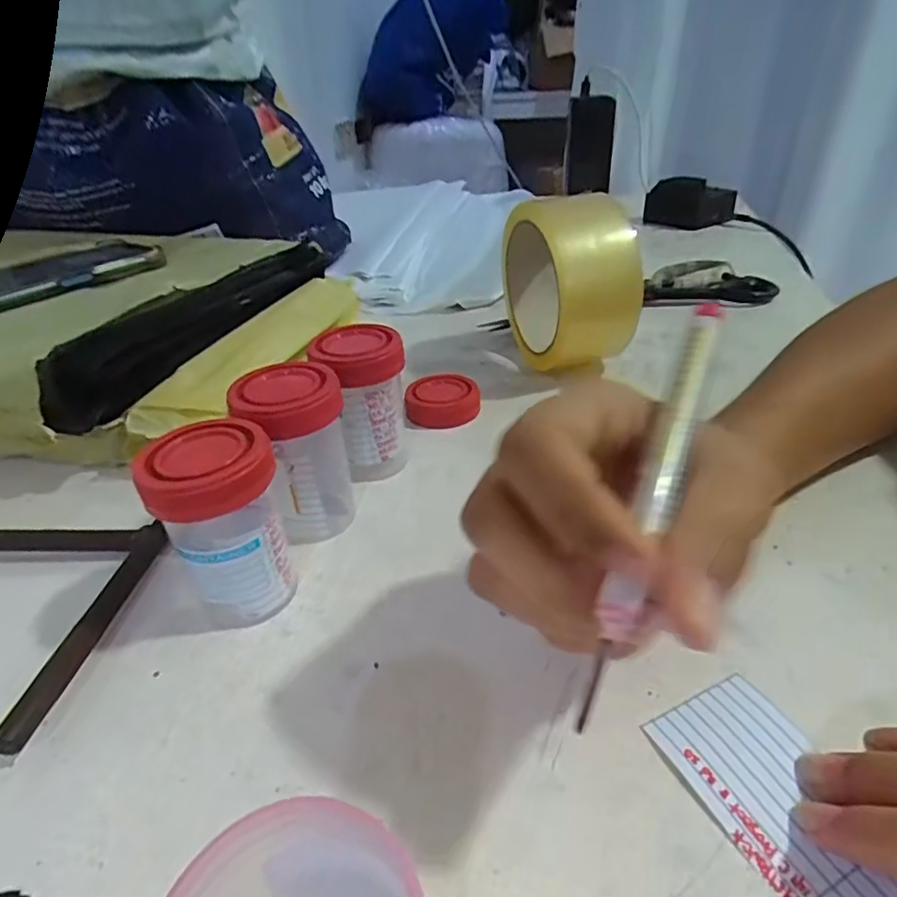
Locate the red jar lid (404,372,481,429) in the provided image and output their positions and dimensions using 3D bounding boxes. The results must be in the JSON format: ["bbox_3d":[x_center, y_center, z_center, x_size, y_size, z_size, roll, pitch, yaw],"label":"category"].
[{"bbox_3d":[-0.003,-0.029,0.330,0.041,0.016,0.034,1,33,6],"label":"red jar lid"}]

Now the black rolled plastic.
[{"bbox_3d":[-0.137,-0.085,0.347,0.021,0.040,0.237,10,35,19],"label":"black rolled plastic"}]

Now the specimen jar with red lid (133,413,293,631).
[{"bbox_3d":[-0.079,0.029,0.203,0.040,0.069,0.037,-2,33,1],"label":"specimen jar with red lid"}]

